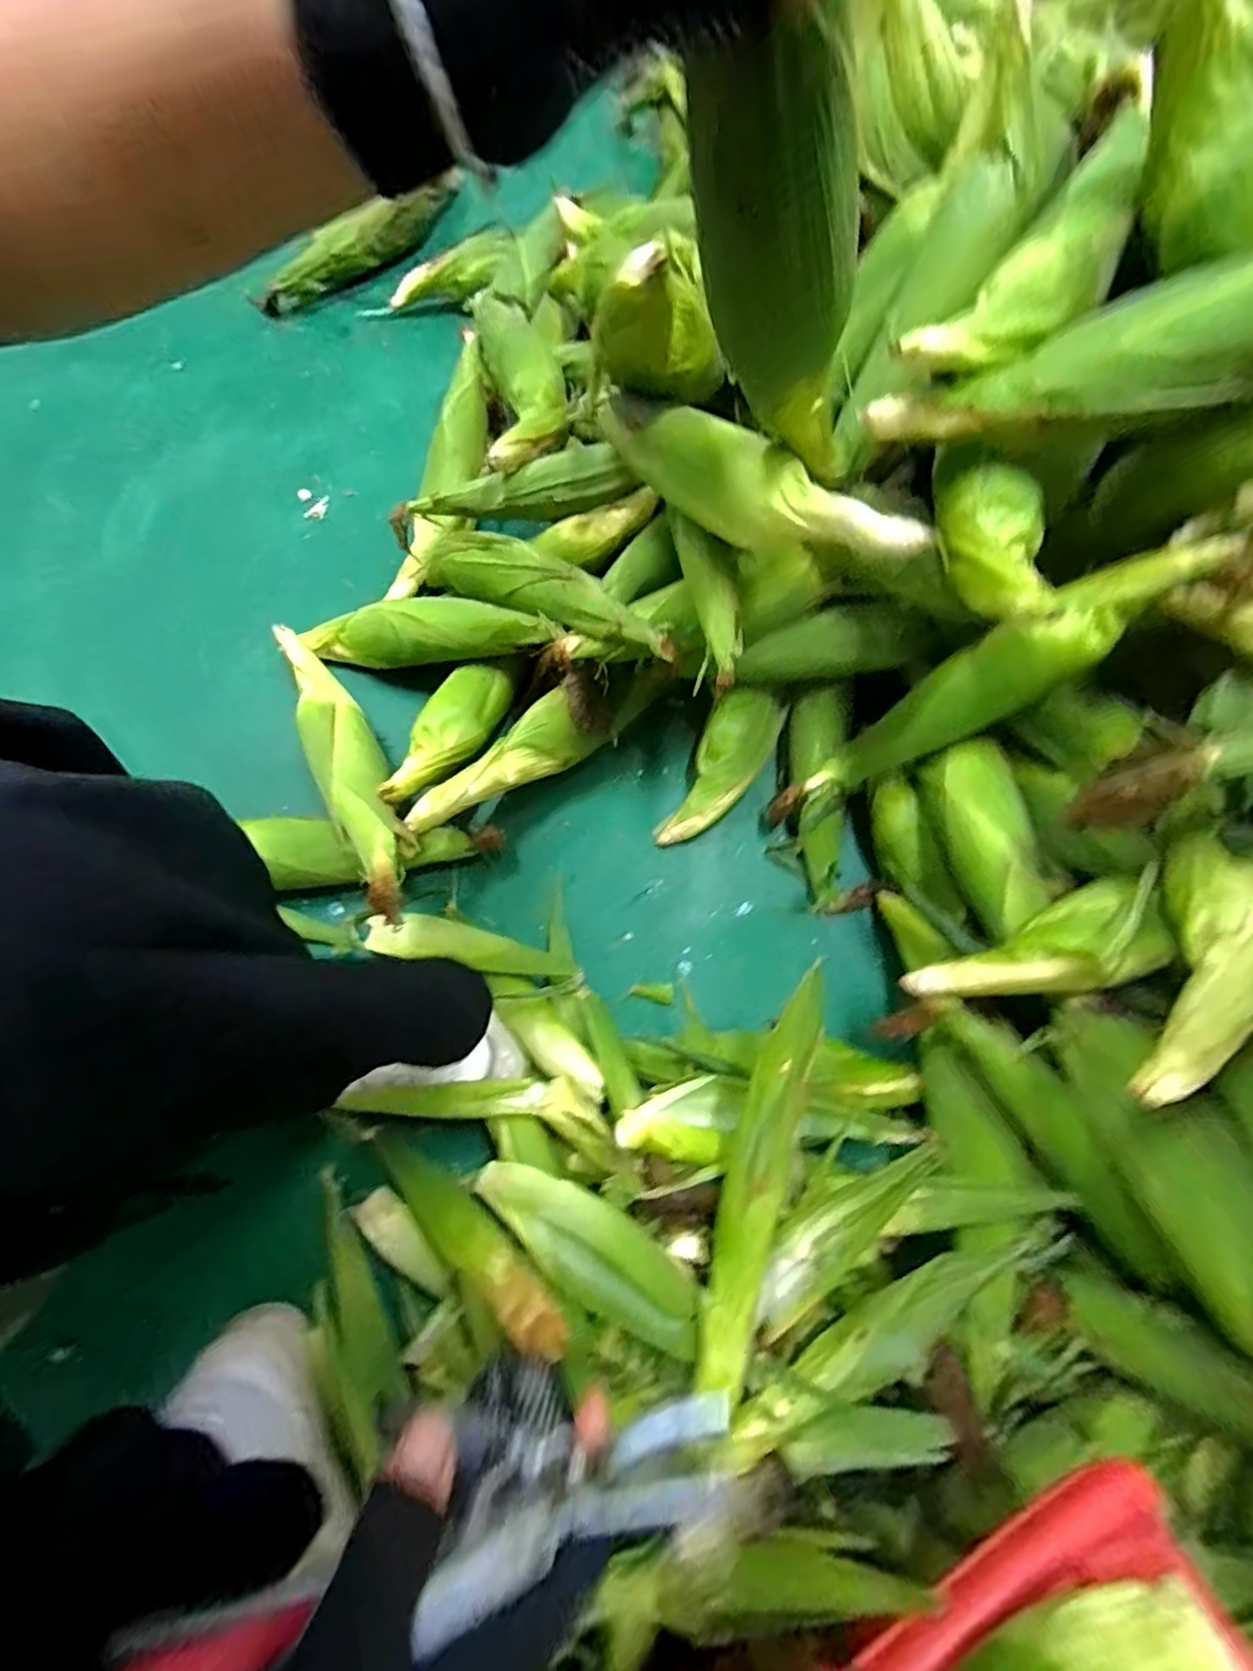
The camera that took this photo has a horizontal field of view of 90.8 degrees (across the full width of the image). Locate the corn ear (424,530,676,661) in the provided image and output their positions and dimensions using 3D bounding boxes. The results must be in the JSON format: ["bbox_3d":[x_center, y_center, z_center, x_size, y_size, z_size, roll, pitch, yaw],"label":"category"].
[{"bbox_3d":[-0.079,-0.224,0.561,0.279,0.050,0.050,28,71,21],"label":"corn ear"}]

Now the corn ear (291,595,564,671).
[{"bbox_3d":[-0.197,-0.203,0.618,0.294,0.055,0.053,4,69,22],"label":"corn ear"}]

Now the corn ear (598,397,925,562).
[{"bbox_3d":[0.087,-0.253,0.450,0.249,0.051,0.049,36,74,9],"label":"corn ear"}]

